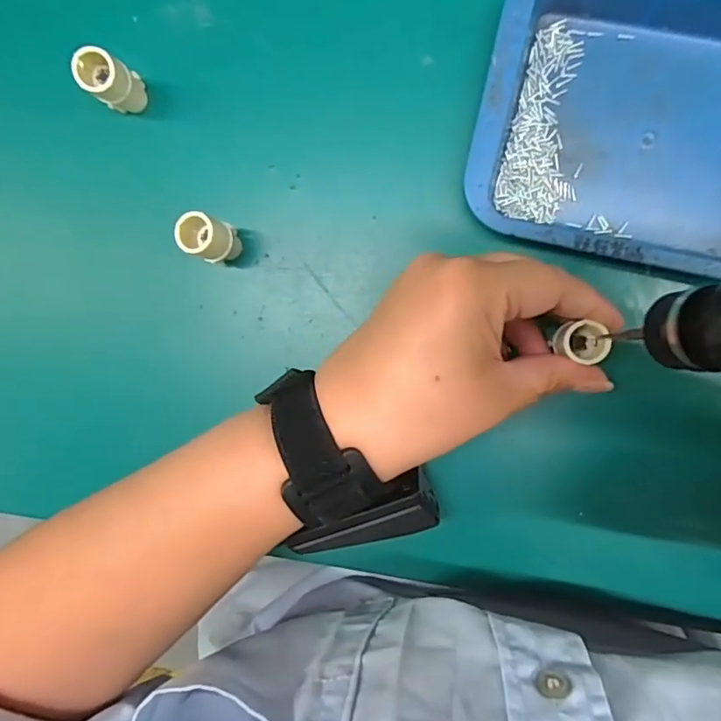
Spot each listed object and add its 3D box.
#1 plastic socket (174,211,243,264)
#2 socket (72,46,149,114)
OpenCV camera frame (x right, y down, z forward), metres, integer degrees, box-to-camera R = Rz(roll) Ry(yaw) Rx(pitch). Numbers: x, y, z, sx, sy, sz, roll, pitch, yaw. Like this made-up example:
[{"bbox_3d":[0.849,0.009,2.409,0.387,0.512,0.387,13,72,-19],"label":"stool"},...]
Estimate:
[{"bbox_3d":[-0.071,-0.058,0.261,0.019,0.044,0.020,0,91,6],"label":"plastic socket"},{"bbox_3d":[-0.116,-0.131,0.260,0.016,0.044,0.020,42,95,4],"label":"socket"}]

